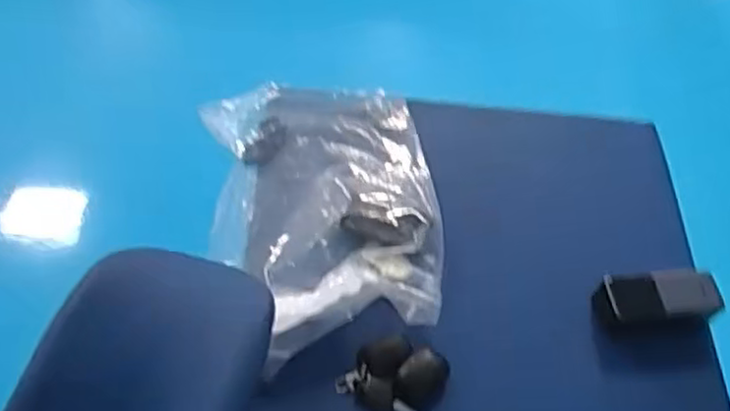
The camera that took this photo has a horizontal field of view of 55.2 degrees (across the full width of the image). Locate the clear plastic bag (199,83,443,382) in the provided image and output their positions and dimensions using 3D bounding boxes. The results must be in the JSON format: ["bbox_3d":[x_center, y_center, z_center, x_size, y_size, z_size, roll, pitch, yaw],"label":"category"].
[{"bbox_3d":[-0.040,0.003,0.827,0.261,0.090,0.340,-8,57,-12],"label":"clear plastic bag"}]

